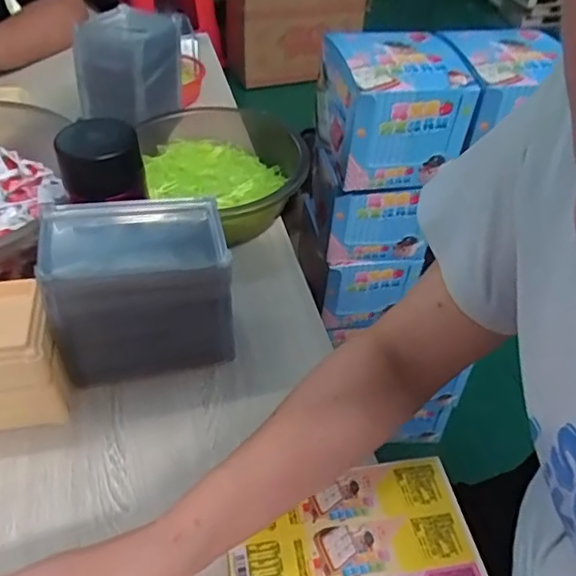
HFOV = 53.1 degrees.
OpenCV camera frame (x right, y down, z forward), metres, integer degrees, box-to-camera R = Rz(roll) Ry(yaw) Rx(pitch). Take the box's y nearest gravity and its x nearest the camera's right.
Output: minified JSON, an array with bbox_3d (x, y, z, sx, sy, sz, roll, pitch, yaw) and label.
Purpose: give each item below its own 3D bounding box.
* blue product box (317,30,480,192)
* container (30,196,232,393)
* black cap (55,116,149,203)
[{"bbox_3d":[0.125,-0.225,0.720,0.148,0.126,0.150,-7,45,-12],"label":"blue product box"},{"bbox_3d":[-0.123,0.004,0.488,0.137,0.133,0.081,-8,45,-13],"label":"container"},{"bbox_3d":[-0.157,-0.105,0.488,0.066,0.047,0.071,-3,44,-8],"label":"black cap"}]

